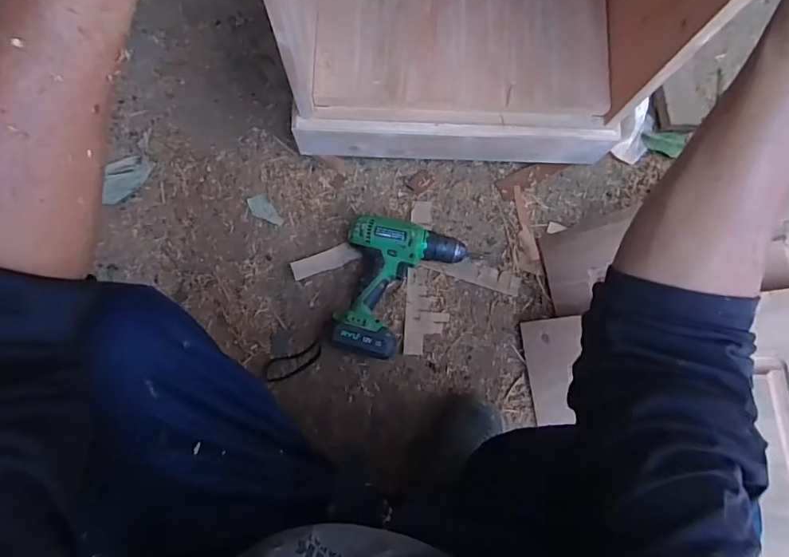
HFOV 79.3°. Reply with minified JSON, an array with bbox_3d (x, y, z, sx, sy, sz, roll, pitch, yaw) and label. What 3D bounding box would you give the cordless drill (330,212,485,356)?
[{"bbox_3d":[0.020,0.018,0.720,0.195,0.082,0.200,9,81,-5],"label":"cordless drill"}]

